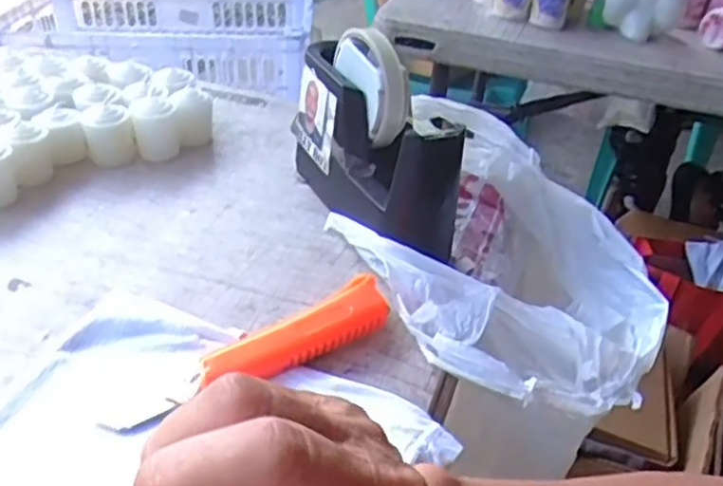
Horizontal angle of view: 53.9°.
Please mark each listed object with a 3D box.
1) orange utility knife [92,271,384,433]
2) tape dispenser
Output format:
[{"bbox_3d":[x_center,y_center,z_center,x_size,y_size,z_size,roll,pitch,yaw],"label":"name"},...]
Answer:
[{"bbox_3d":[-0.054,0.065,0.401,0.170,0.015,0.033,-27,78,-28],"label":"orange utility knife"},{"bbox_3d":[0.008,-0.075,0.526,0.059,0.131,0.185,-13,37,-24],"label":"tape dispenser"}]

